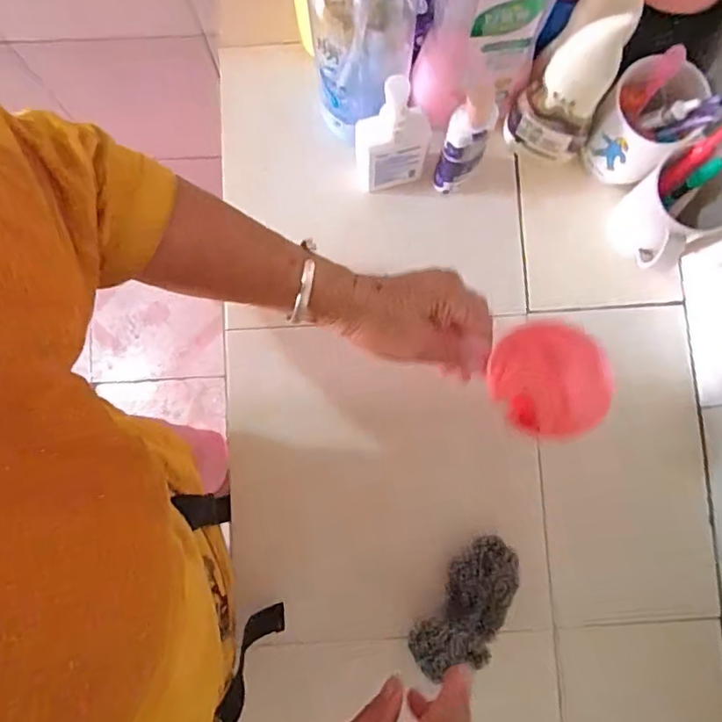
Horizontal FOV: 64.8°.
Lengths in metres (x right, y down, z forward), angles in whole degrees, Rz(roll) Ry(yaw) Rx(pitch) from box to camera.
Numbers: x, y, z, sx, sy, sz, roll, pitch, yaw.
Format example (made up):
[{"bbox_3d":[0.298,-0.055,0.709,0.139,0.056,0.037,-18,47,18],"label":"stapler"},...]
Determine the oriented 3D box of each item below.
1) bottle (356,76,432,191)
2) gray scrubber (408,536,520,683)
[{"bbox_3d":[0.030,-0.198,0.513,0.067,0.148,0.033,-9,83,-1],"label":"bottle"},{"bbox_3d":[0.100,0.223,0.506,0.070,0.028,0.128,34,84,4],"label":"gray scrubber"}]

